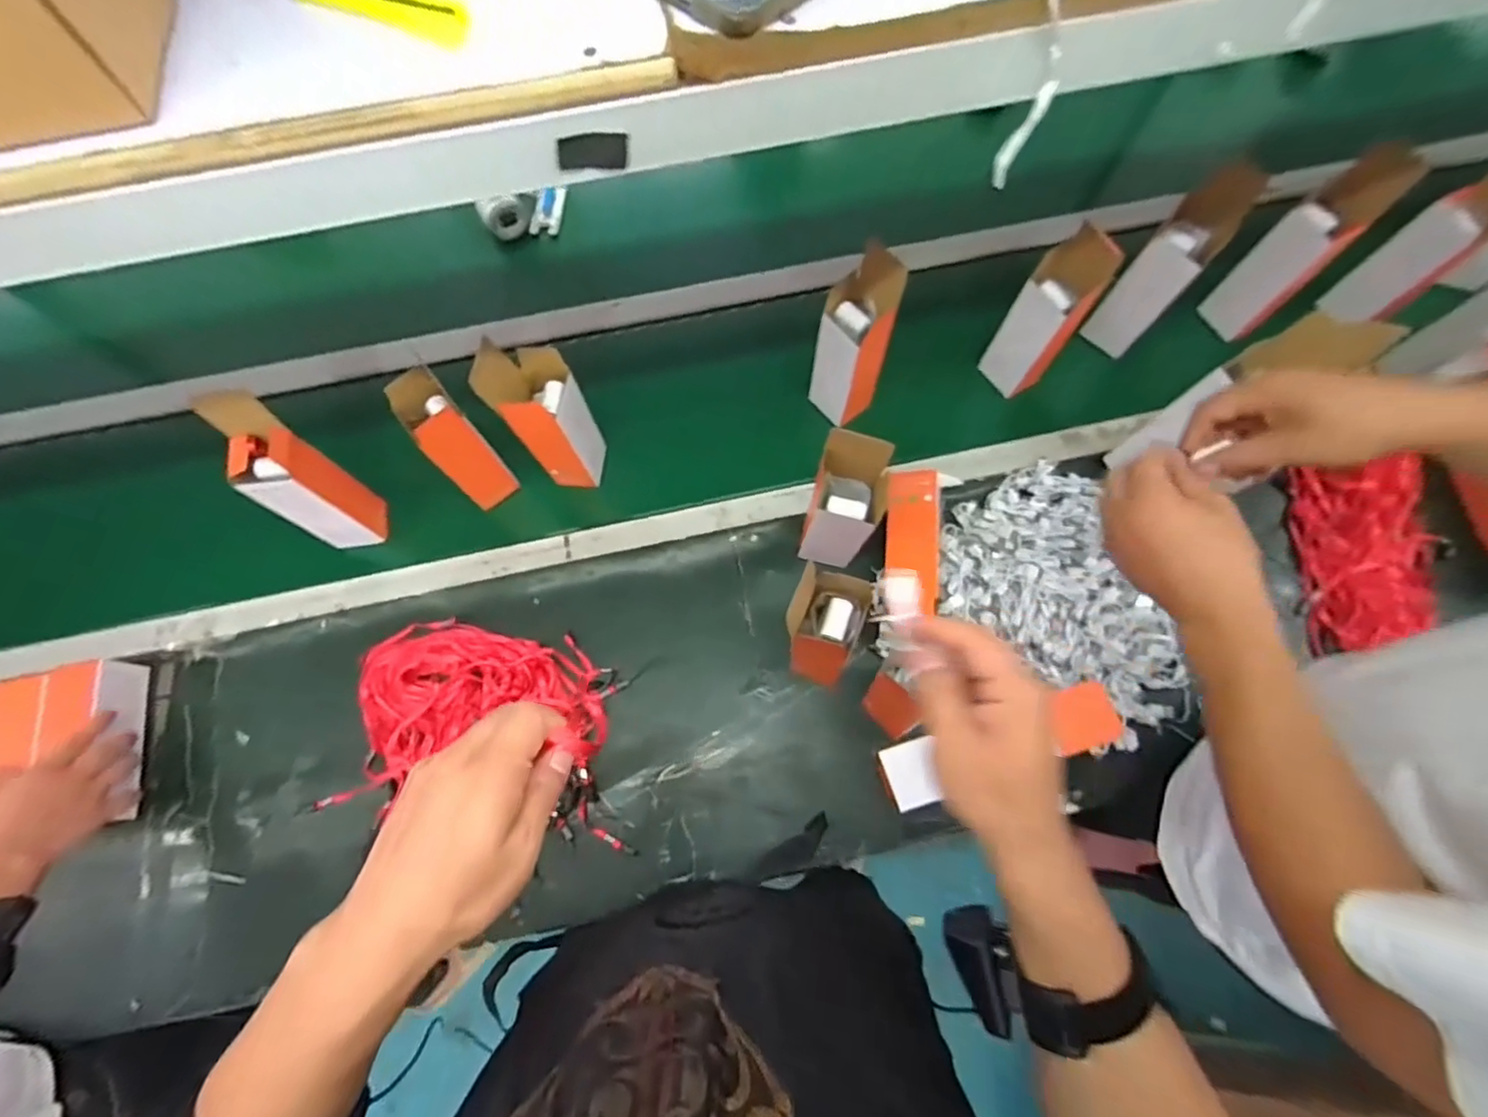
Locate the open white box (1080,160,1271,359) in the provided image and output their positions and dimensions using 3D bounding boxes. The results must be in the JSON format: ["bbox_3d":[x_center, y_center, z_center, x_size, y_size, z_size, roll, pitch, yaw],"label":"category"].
[{"bbox_3d":[0.520,-0.352,0.783,0.048,0.239,0.076,-35,74,-19],"label":"open white box"}]

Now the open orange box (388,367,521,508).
[{"bbox_3d":[-0.342,-0.135,0.747,0.059,0.191,0.073,-40,75,-12],"label":"open orange box"}]

